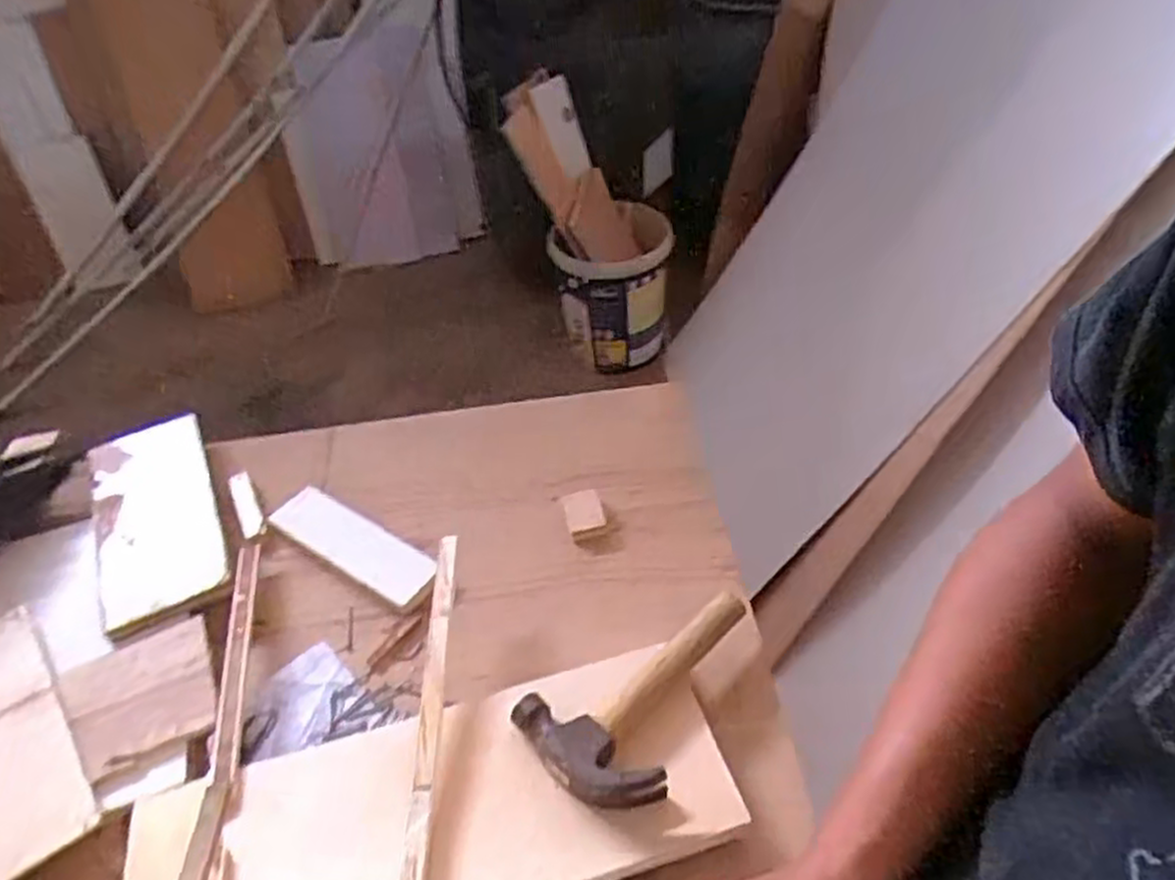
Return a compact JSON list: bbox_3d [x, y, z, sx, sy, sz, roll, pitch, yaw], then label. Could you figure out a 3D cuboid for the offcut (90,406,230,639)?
[{"bbox_3d":[-0.461,0.072,0.836,0.119,0.014,0.284,-25,49,-16],"label":"offcut"}]

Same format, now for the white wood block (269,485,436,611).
[{"bbox_3d":[-0.235,0.106,0.797,0.191,0.019,0.055,24,51,26],"label":"white wood block"}]

